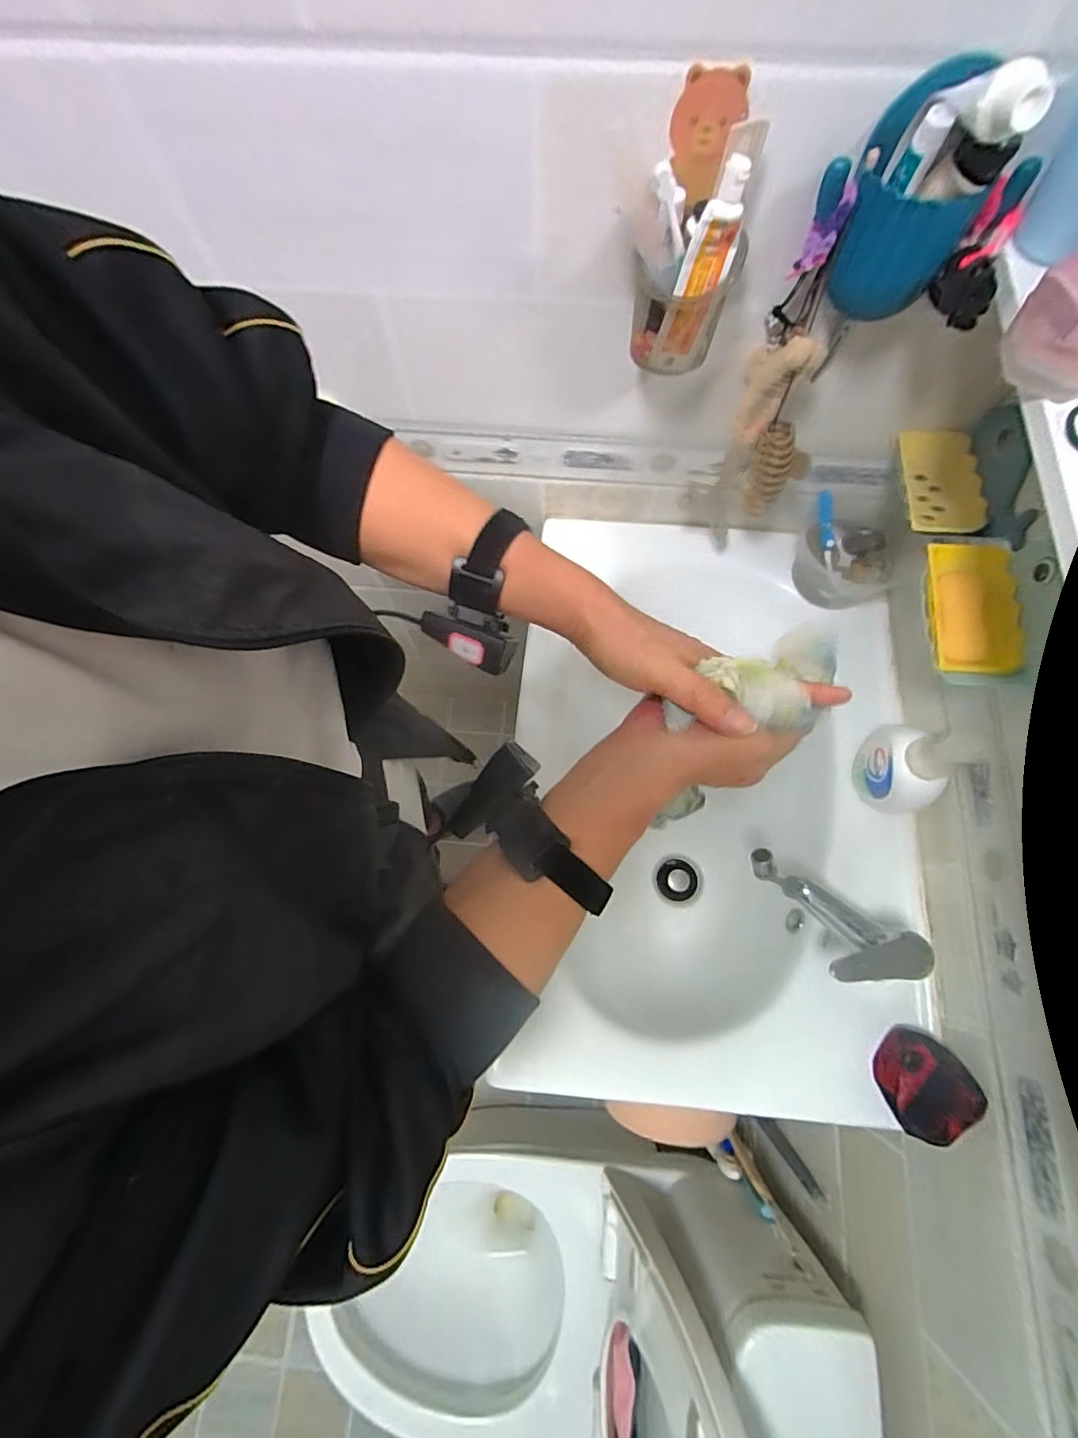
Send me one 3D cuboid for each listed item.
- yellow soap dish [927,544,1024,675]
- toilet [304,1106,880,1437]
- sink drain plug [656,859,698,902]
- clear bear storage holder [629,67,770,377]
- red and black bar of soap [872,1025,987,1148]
[{"bbox_3d":[0.409,-0.104,0.511,0.074,0.025,0.127,2,71,0],"label":"yellow soap dish"},{"bbox_3d":[0.020,0.843,0.753,0.614,0.825,0.368,9,71,2],"label":"toilet"},{"bbox_3d":[0.199,0.232,0.774,0.056,0.016,0.054,0,71,0],"label":"sink drain plug"},{"bbox_3d":[0.118,-0.362,0.417,0.074,0.161,0.078,15,72,4],"label":"clear bear storage holder"},{"bbox_3d":[0.373,0.351,0.519,0.073,0.056,0.075,-21,73,-7],"label":"red and black bar of soap"}]

